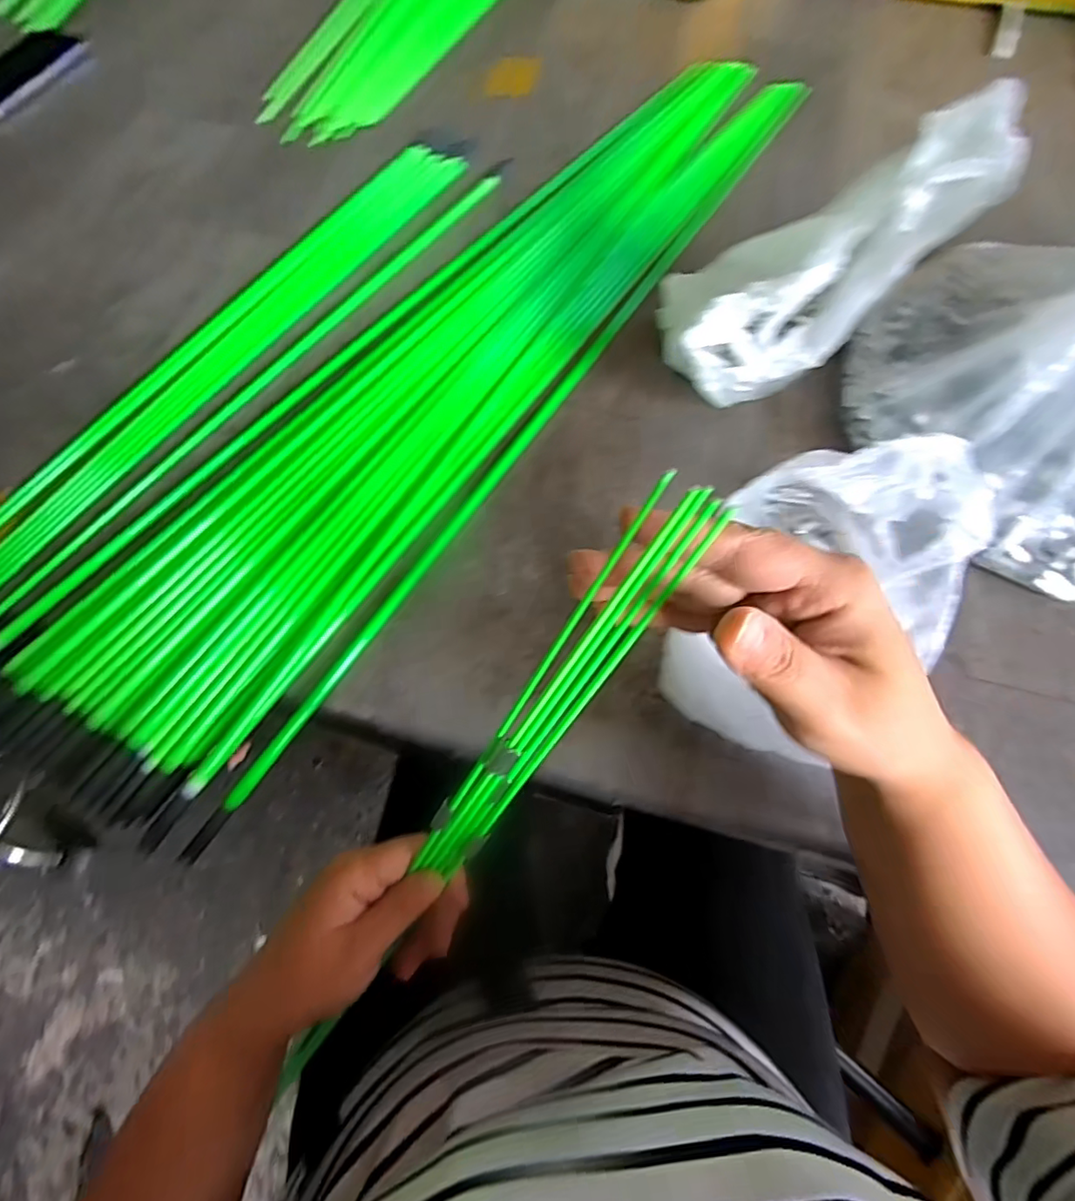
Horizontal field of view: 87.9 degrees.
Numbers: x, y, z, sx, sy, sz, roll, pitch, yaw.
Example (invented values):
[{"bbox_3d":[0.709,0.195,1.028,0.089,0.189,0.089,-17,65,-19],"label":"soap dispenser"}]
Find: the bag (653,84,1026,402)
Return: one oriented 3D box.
[{"bbox_3d":[0.191,-0.229,0.395,0.176,0.175,0.126,-2,68,-3],"label":"bag"}]

